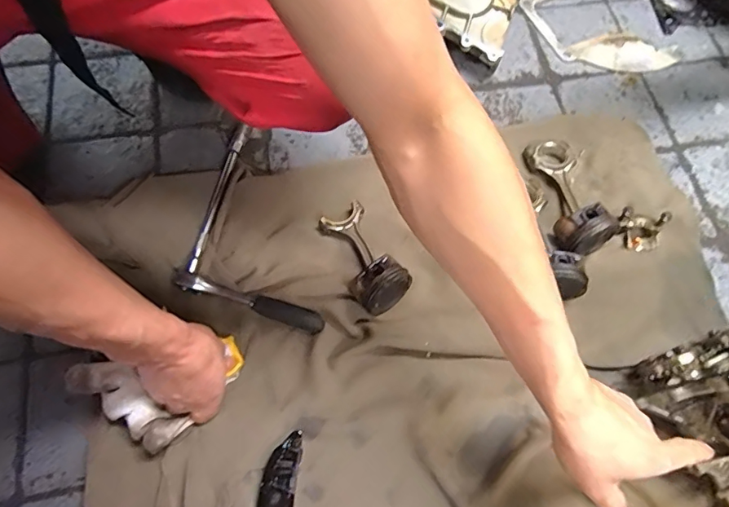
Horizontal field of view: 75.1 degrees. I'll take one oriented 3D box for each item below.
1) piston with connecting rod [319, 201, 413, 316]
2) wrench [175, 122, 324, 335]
[{"bbox_3d":[-0.001,-0.001,0.614,0.072,0.064,0.154,-25,72,-11],"label":"piston with connecting rod"},{"bbox_3d":[-0.183,-0.021,0.634,0.148,0.023,0.322,-21,71,-11],"label":"wrench"}]

